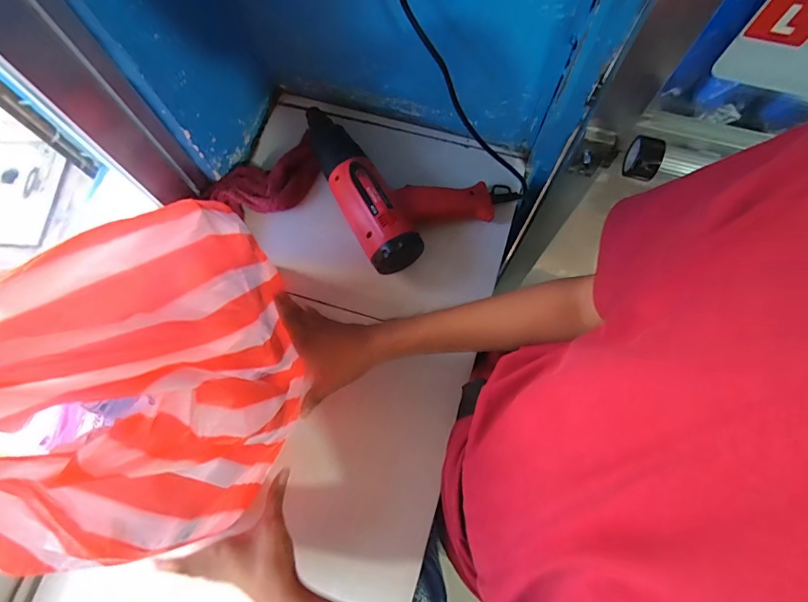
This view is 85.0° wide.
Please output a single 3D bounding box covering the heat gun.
[{"bbox_3d":[-0.003,-0.202,0.610,0.223,0.076,0.278,-30,77,-6],"label":"heat gun"}]

